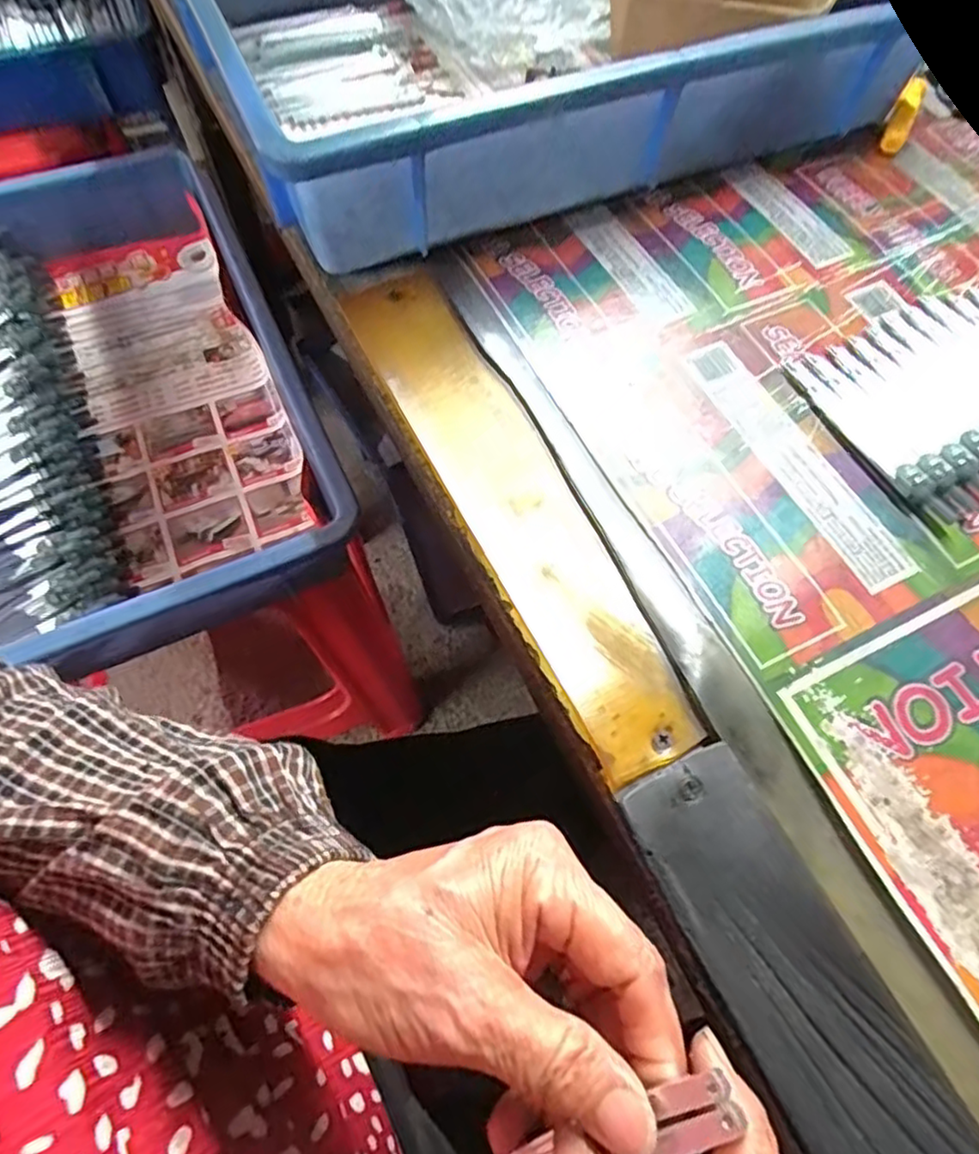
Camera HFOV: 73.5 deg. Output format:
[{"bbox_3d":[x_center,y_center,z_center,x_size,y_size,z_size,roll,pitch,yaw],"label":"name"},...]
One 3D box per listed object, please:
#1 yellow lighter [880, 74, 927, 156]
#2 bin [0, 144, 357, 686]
[{"bbox_3d":[0.278,-0.312,0.441,0.015,0.015,0.084,25,66,11],"label":"yellow lighter"},{"bbox_3d":[-0.315,-0.133,0.485,0.285,0.079,0.443,-22,67,-12],"label":"bin"}]

